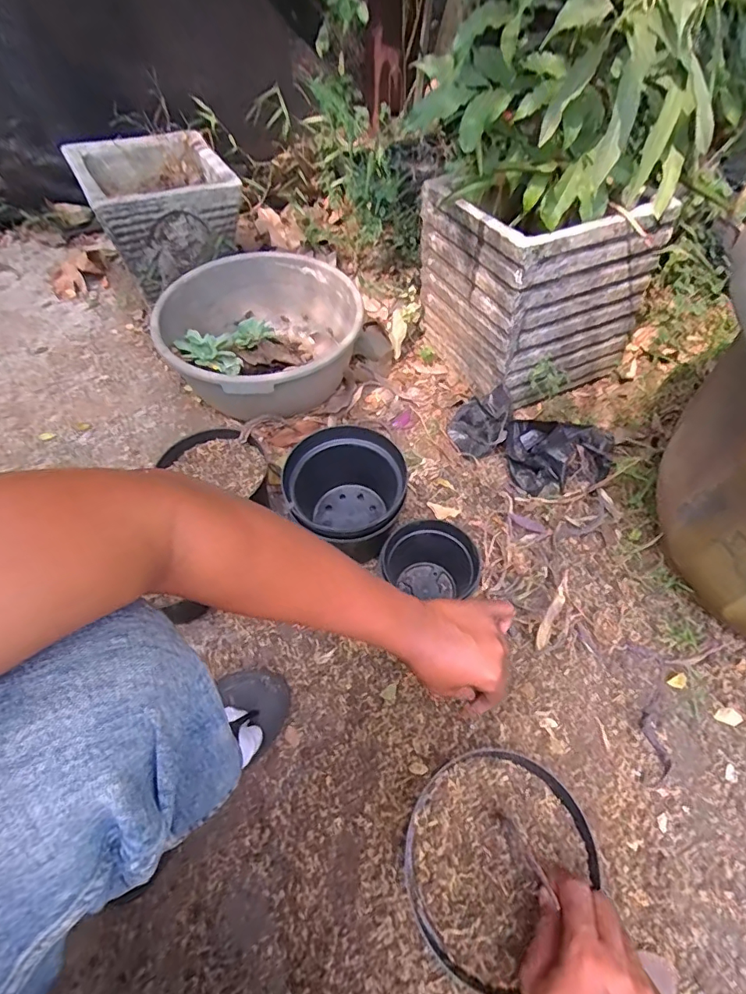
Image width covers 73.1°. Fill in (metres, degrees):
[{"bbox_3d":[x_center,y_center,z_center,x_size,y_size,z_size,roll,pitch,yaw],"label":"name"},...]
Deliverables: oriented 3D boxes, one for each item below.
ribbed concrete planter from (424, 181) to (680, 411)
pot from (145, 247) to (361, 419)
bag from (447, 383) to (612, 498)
[{"bbox_3d":[0.298,-0.410,0.953,0.300,0.315,0.321,-21,59,-13],"label":"ribbed concrete planter"},{"bbox_3d":[-0.209,-0.307,0.968,0.352,0.151,0.376,2,55,-3],"label":"pot"},{"bbox_3d":[0.276,-0.093,0.887,0.291,0.077,0.174,17,58,11],"label":"bag"}]

